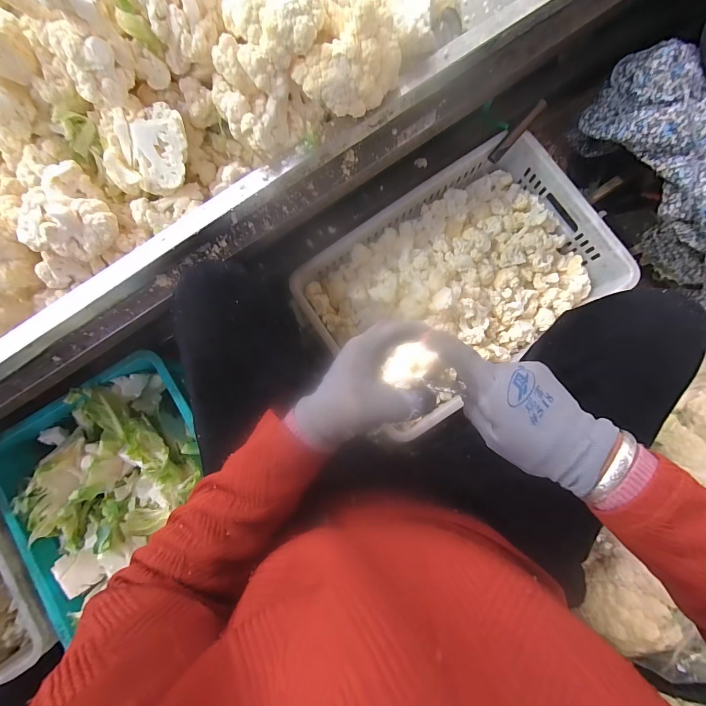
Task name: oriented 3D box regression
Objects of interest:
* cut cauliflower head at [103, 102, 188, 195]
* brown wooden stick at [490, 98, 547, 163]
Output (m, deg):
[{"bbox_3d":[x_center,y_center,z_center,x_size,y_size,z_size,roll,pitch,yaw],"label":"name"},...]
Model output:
[{"bbox_3d":[-0.252,-0.247,0.410,0.110,0.047,0.093,-8,83,2],"label":"cut cauliflower head"},{"bbox_3d":[0.287,-0.386,0.590,0.018,0.011,0.114,46,112,7],"label":"brown wooden stick"}]

